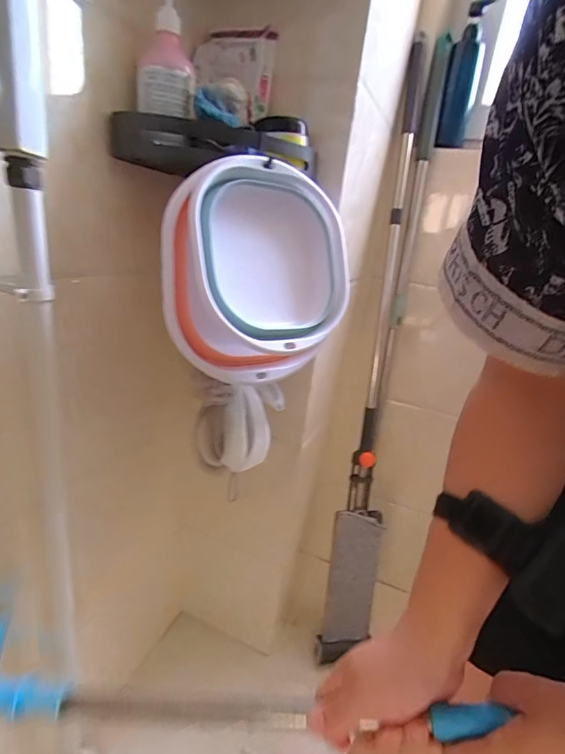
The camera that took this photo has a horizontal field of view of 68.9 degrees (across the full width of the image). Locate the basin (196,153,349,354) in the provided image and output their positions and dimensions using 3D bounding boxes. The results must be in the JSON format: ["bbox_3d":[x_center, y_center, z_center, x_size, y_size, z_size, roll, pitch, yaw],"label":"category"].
[{"bbox_3d":[-0.011,-0.158,0.549,0.220,0.246,0.060,-5,5,-31],"label":"basin"}]

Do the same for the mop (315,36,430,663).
[{"bbox_3d":[0.219,0.005,0.926,0.119,1.328,0.098,7,7,4],"label":"mop"}]

